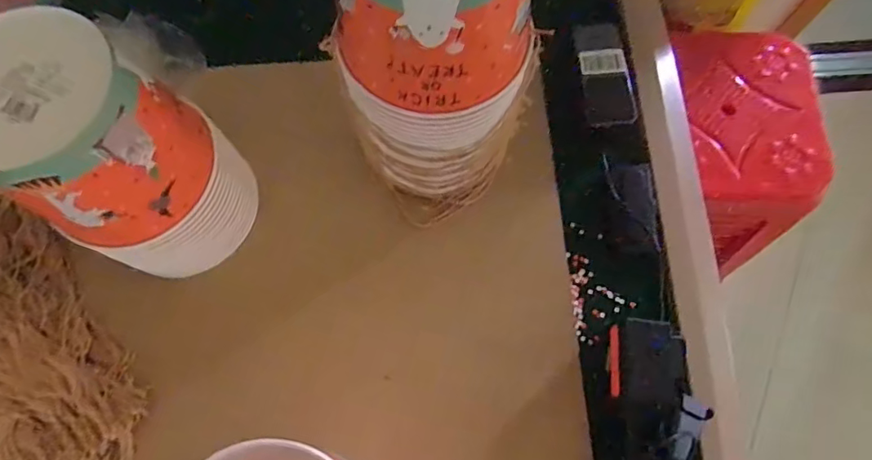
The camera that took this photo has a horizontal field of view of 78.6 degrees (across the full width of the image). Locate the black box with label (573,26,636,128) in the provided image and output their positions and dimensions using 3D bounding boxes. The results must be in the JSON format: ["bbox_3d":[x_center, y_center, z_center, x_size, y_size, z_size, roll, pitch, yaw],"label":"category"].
[{"bbox_3d":[0.194,-0.179,0.608,0.055,0.018,0.121,-6,73,-2],"label":"black box with label"}]

